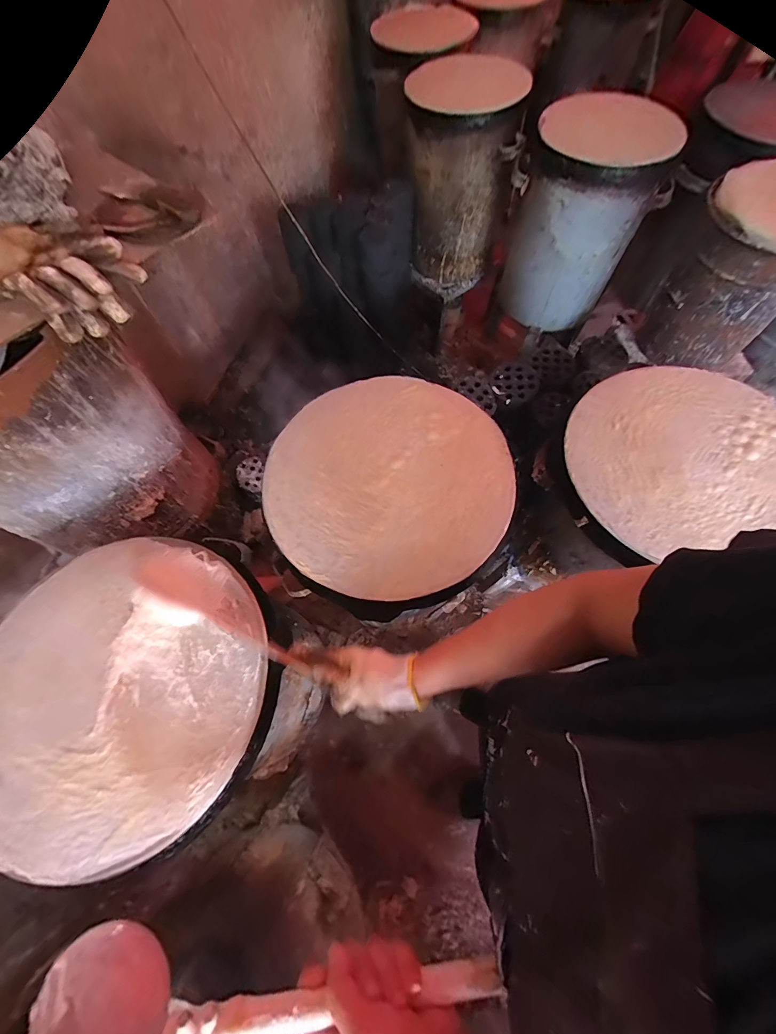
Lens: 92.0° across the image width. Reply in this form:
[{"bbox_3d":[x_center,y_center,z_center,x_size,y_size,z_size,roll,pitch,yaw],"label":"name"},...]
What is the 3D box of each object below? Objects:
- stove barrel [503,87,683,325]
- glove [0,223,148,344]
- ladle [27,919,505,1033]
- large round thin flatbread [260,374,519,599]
[{"bbox_3d":[0.667,-1.038,1.381,0.398,0.560,0.435,30,71,13],"label":"stove barrel"},{"bbox_3d":[-0.409,-0.297,0.463,0.154,0.069,0.130,20,69,10],"label":"glove"},{"bbox_3d":[-0.085,0.368,0.291,0.336,0.082,0.069,-3,67,0],"label":"ladle"},{"bbox_3d":[0.007,-0.064,0.575,0.352,0.019,0.365,-1,67,1],"label":"large round thin flatbread"}]

